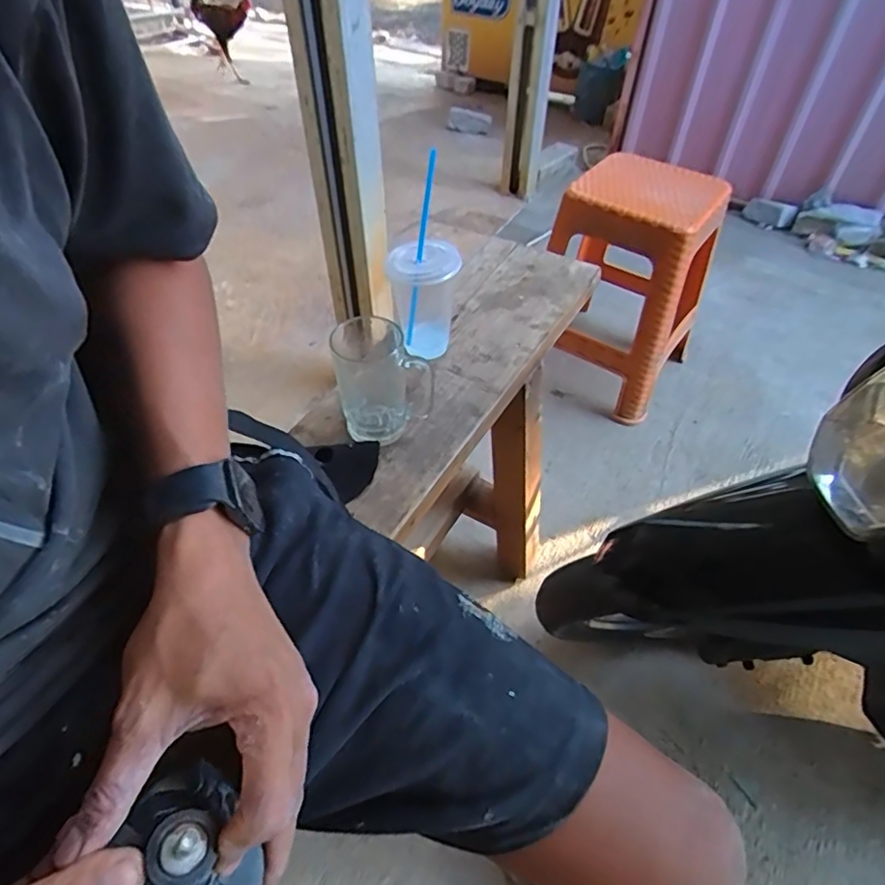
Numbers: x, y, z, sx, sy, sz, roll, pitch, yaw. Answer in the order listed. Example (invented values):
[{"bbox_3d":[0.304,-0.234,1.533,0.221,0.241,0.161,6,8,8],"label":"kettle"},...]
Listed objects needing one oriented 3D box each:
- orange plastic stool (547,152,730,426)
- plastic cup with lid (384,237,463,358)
[{"bbox_3d":[0.445,-0.372,1.351,0.309,0.481,0.334,32,56,25],"label":"orange plastic stool"},{"bbox_3d":[-0.024,-0.178,0.721,0.077,0.136,0.079,-9,50,-7],"label":"plastic cup with lid"}]

